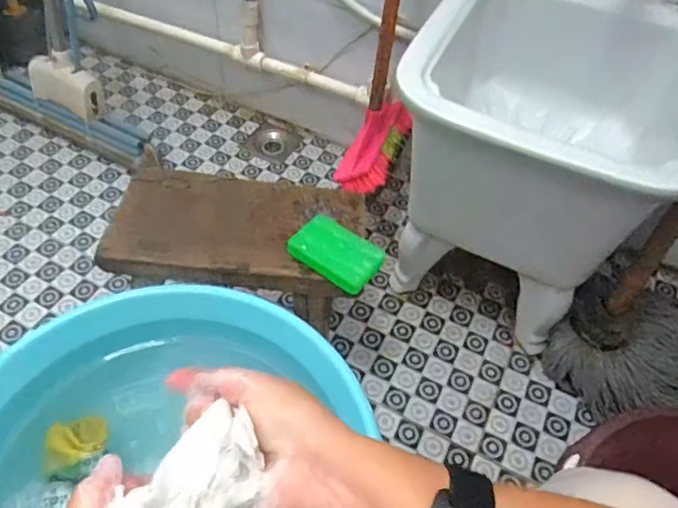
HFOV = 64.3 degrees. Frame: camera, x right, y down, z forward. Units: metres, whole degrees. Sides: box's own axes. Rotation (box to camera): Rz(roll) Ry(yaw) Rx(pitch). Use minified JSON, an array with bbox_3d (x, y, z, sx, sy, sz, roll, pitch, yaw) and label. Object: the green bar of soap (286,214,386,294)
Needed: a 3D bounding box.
[{"bbox_3d":[-0.003,-0.004,0.637,0.106,0.015,0.072,32,56,20],"label":"green bar of soap"}]

